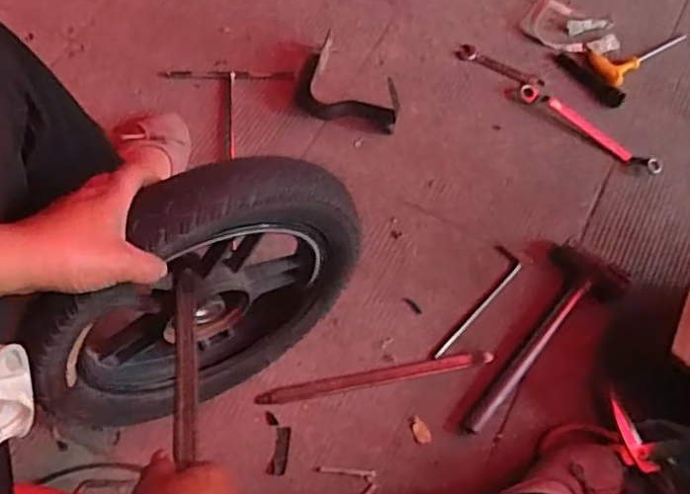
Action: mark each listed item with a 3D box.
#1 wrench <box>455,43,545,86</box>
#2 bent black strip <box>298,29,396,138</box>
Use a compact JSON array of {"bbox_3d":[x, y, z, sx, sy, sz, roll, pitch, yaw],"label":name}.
[{"bbox_3d":[0.239,-0.276,0.987,0.136,0.006,0.030,28,69,9],"label":"wrench"},{"bbox_3d":[-0.006,-0.226,0.920,0.113,0.041,0.176,-40,74,-16],"label":"bent black strip"}]

